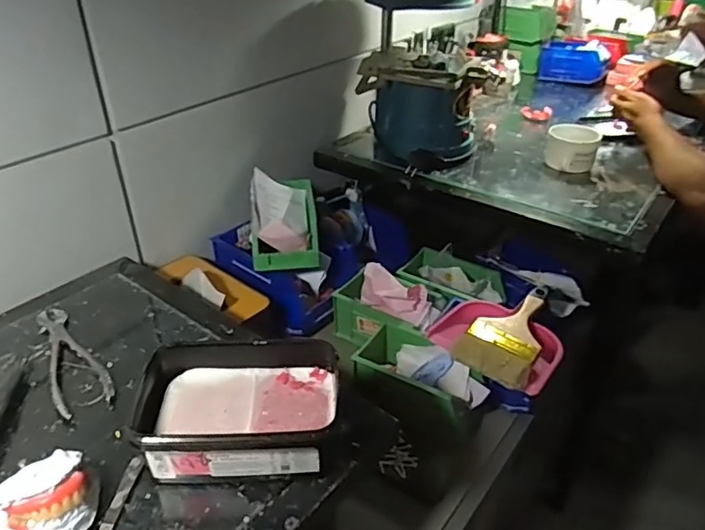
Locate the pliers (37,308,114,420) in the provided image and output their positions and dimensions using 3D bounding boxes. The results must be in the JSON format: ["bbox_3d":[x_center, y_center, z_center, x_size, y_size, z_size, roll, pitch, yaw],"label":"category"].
[{"bbox_3d":[-0.325,0.101,0.643,0.056,0.012,0.195,-19,38,-26],"label":"pliers"}]

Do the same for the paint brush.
[{"bbox_3d":[0.226,0.086,0.792,0.098,0.018,0.215,19,38,25],"label":"paint brush"}]

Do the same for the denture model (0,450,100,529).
[{"bbox_3d":[-0.257,0.200,0.464,0.085,0.050,0.068,-26,42,-33],"label":"denture model"}]

